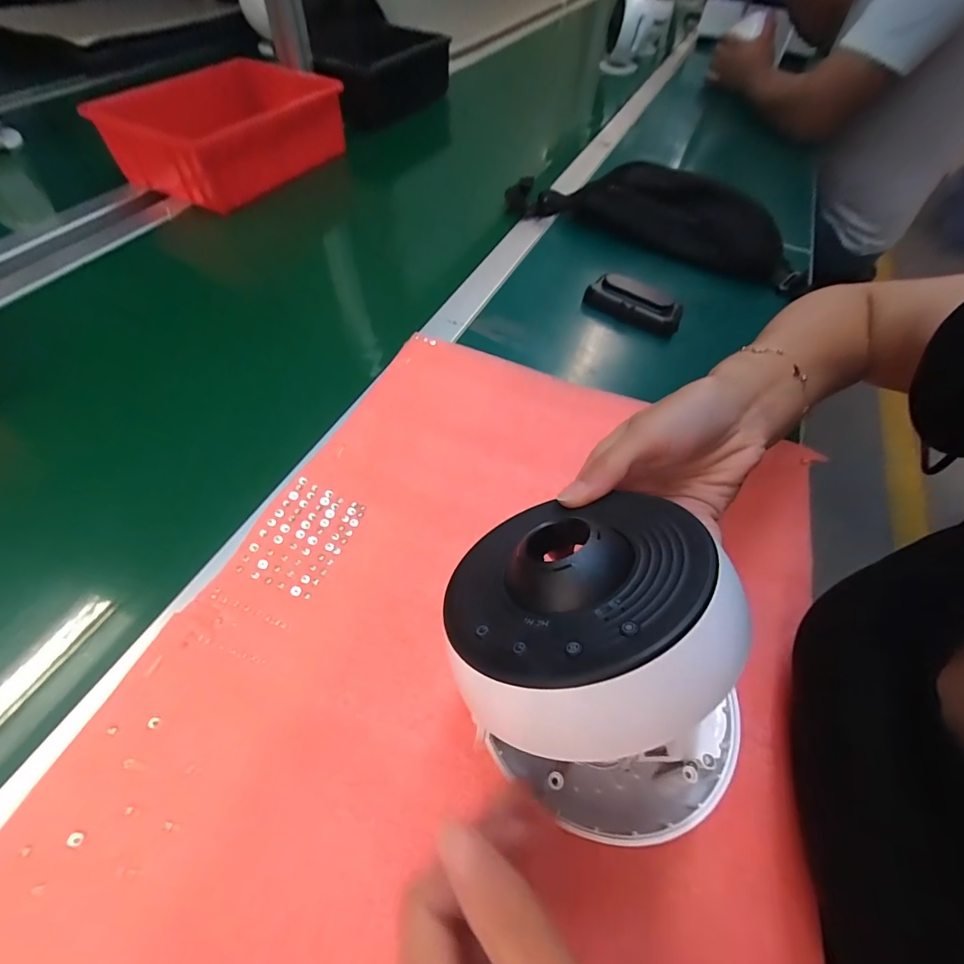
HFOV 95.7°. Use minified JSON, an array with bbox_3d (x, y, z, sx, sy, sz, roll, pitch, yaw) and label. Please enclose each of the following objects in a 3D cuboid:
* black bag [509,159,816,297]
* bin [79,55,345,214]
[{"bbox_3d":[0.226,-0.360,0.572,0.410,0.075,0.094,27,57,16],"label":"black bag"},{"bbox_3d":[-0.367,-0.538,0.667,0.209,0.086,0.308,19,55,11],"label":"bin"}]

